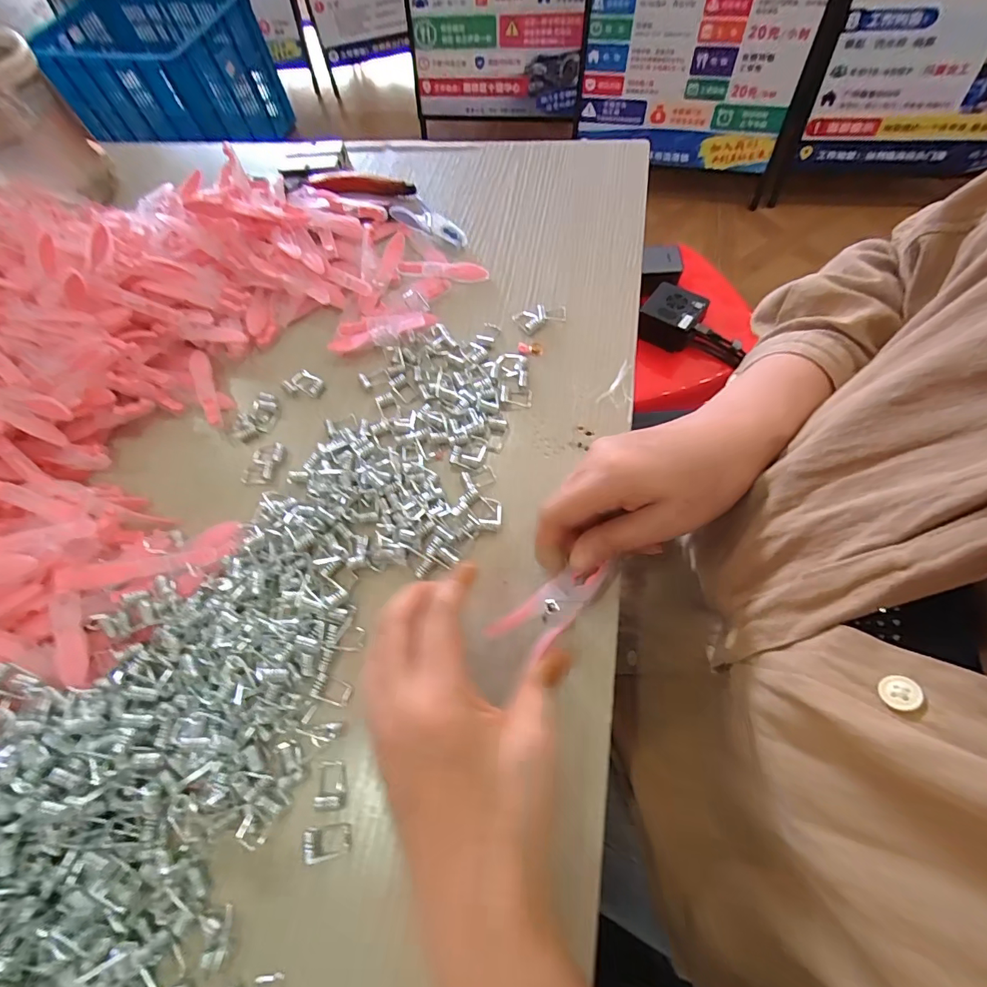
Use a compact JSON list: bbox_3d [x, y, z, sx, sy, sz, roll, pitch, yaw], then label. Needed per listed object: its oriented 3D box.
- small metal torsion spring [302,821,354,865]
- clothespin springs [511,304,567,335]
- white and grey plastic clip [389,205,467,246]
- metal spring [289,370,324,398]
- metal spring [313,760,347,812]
[{"bbox_3d":[-0.087,0.181,0.240,0.026,0.005,0.015,-7,65,2],"label":"small metal torsion spring"},{"bbox_3d":[0.038,-0.142,0.367,0.040,0.007,0.022,-24,66,-5],"label":"clothespin springs"},{"bbox_3d":[-0.058,-0.241,0.414,0.079,0.010,0.018,30,72,17],"label":"white and grey plastic clip"},{"bbox_3d":[-0.144,-0.086,0.361,0.024,0.008,0.014,30,72,17],"label":"metal spring"},{"bbox_3d":[-0.088,0.158,0.250,0.017,0.006,0.023,-5,65,3],"label":"metal spring"}]

